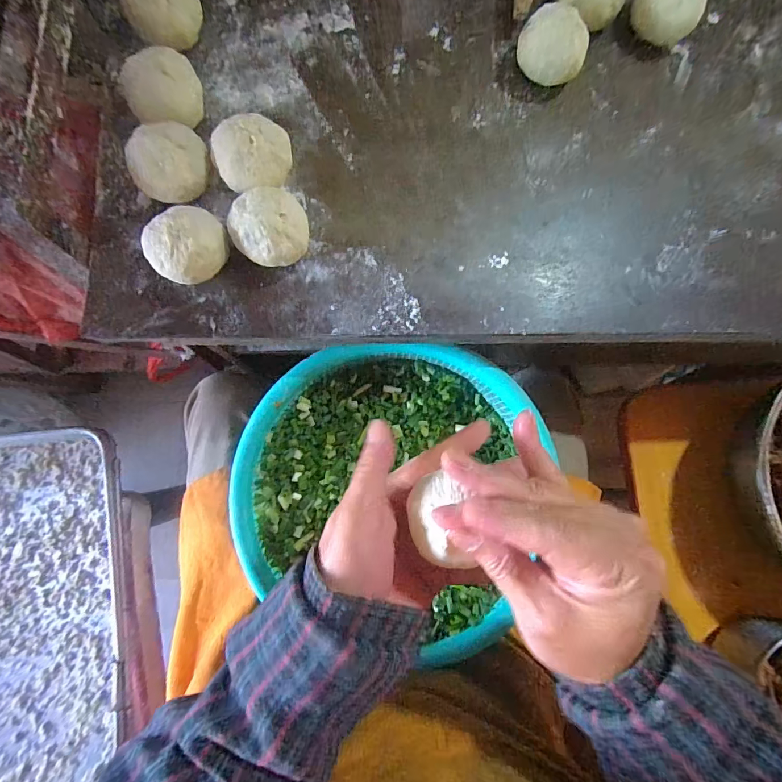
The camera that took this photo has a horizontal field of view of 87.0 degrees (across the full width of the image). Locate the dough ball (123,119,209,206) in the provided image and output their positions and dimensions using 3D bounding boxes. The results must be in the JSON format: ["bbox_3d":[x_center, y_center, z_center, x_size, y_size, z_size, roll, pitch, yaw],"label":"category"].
[{"bbox_3d":[-0.167,-0.170,0.313,0.058,0.047,0.047,-29,85,-7],"label":"dough ball"}]

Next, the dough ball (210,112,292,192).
[{"bbox_3d":[-0.104,-0.177,0.316,0.056,0.045,0.048,-26,84,-7],"label":"dough ball"}]

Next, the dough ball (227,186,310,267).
[{"bbox_3d":[-0.090,-0.120,0.310,0.055,0.044,0.053,0,82,-3],"label":"dough ball"}]

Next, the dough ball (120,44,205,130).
[{"bbox_3d":[-0.172,-0.230,0.319,0.051,0.046,0.048,0,82,-3],"label":"dough ball"}]

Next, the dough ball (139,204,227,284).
[{"bbox_3d":[-0.150,-0.107,0.307,0.052,0.044,0.057,0,82,-3],"label":"dough ball"}]

